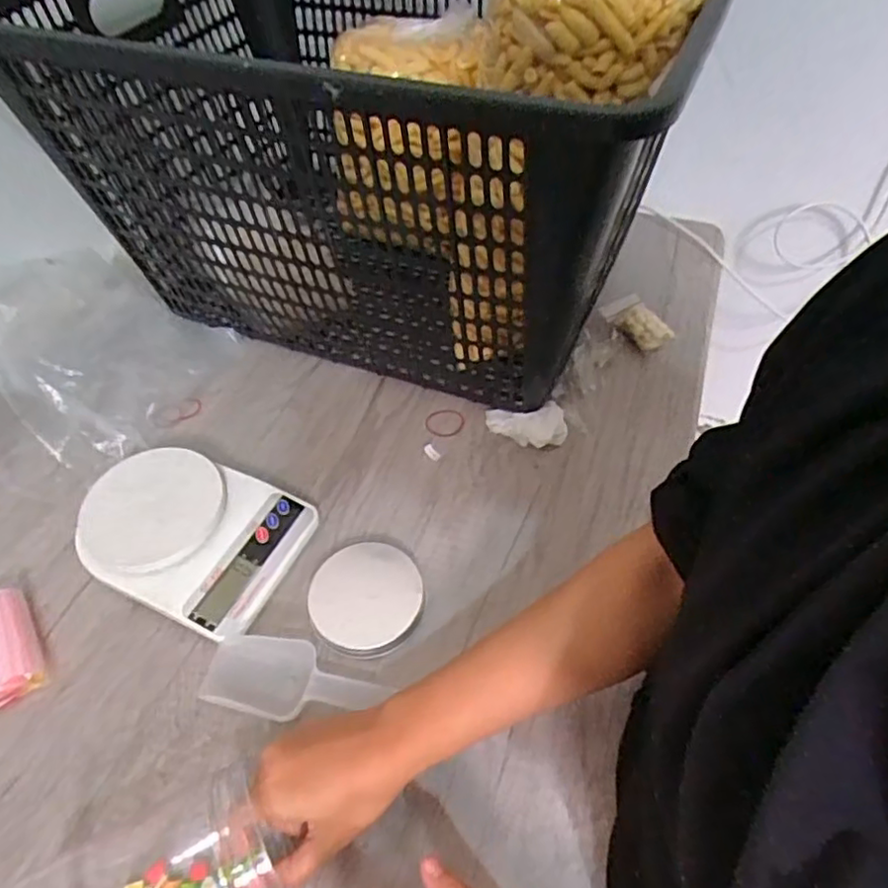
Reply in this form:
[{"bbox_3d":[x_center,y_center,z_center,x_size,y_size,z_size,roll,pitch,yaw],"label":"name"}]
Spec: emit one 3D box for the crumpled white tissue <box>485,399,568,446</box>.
[{"bbox_3d":[0.076,-0.018,0.584,0.070,0.013,0.044,-4,52,0],"label":"crumpled white tissue"}]

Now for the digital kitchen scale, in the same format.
[{"bbox_3d":[-0.206,0.072,0.514,0.172,0.039,0.124,18,55,17],"label":"digital kitchen scale"}]

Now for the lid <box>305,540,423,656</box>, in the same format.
[{"bbox_3d":[-0.059,0.117,0.484,0.083,0.019,0.082,-2,52,2],"label":"lid"}]

